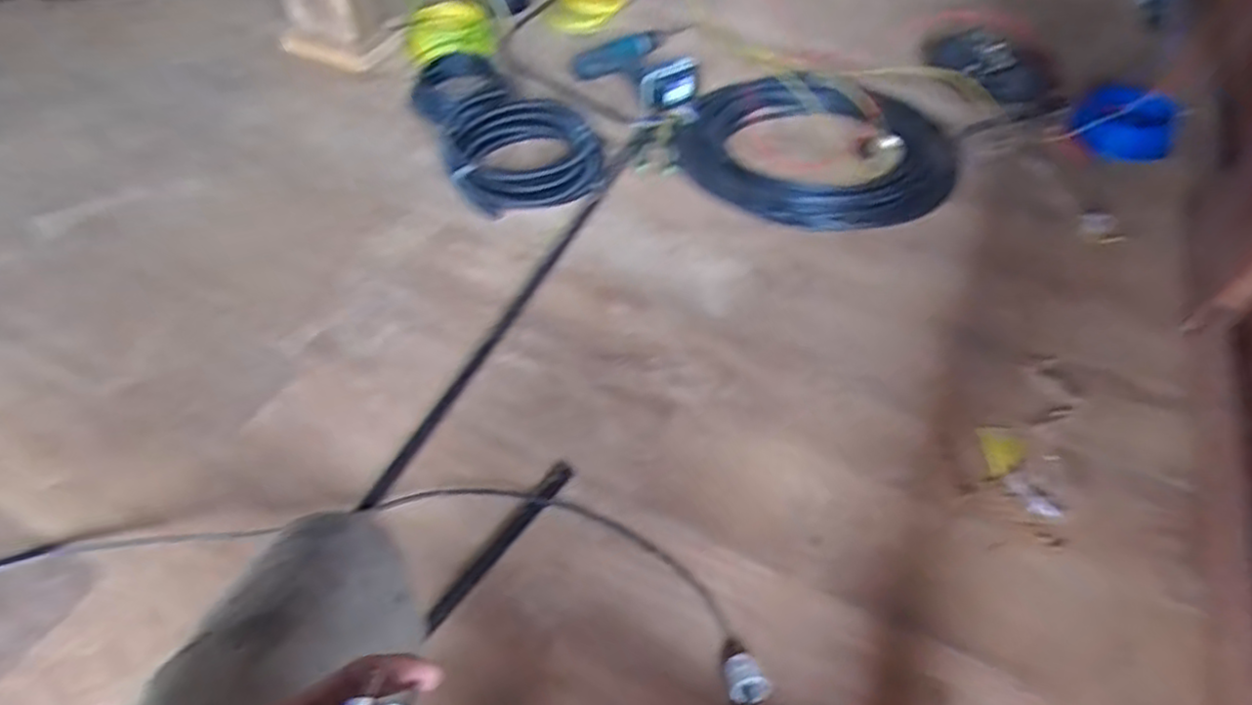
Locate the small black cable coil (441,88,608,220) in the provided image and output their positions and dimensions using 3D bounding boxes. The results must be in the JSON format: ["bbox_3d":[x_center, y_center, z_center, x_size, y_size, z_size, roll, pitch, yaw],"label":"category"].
[{"bbox_3d":[-0.198,-0.382,1.312,0.270,0.056,0.330,-17,54,-13],"label":"small black cable coil"}]

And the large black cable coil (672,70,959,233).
[{"bbox_3d":[0.356,-0.395,1.323,0.510,0.053,0.422,9,52,7],"label":"large black cable coil"}]

